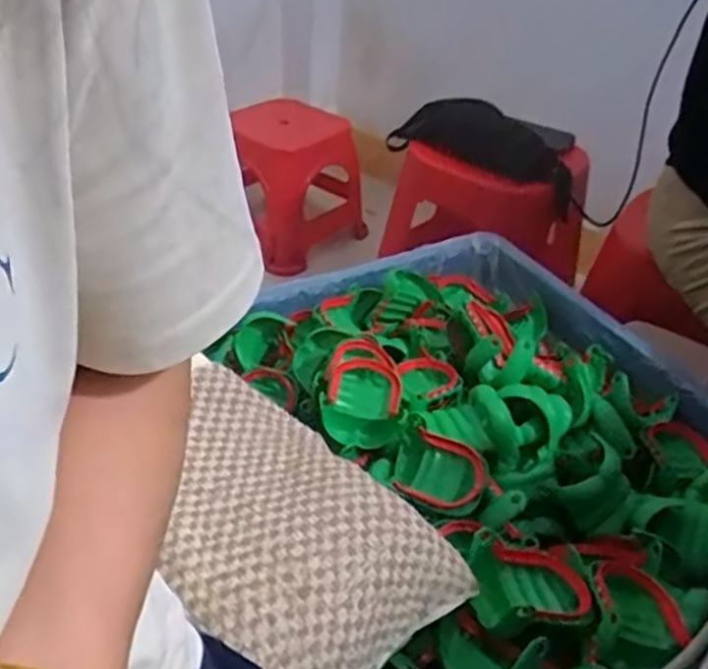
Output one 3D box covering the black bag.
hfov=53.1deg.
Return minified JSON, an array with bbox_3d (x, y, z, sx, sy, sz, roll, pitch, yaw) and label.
[{"bbox_3d":[0.215,-0.343,1.243,0.380,0.114,0.118,31,45,30],"label":"black bag"}]

